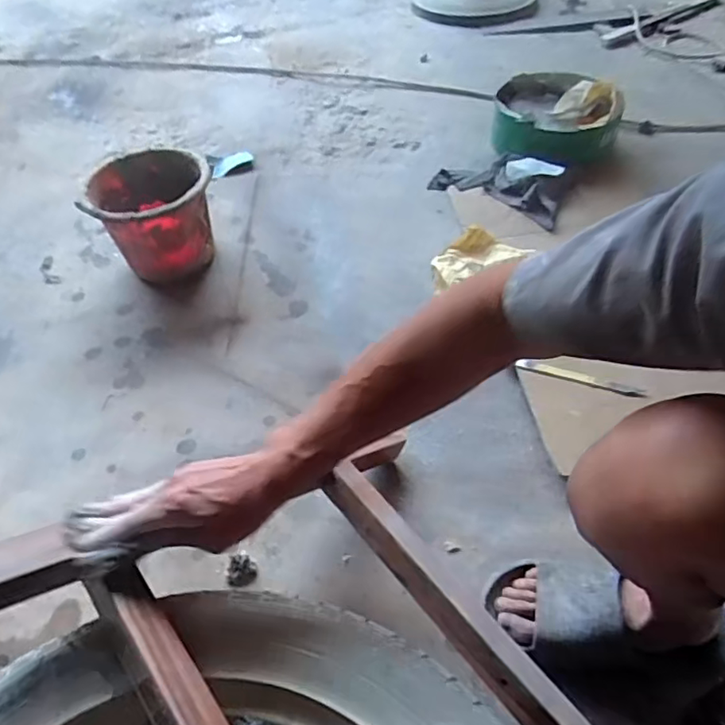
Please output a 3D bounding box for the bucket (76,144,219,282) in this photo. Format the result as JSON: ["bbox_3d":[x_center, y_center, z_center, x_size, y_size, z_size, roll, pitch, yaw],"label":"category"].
[{"bbox_3d":[-0.378,-0.262,1.080,0.201,0.185,0.209,-1,52,2],"label":"bucket"}]

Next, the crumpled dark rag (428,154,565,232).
[{"bbox_3d":[0.295,-0.378,1.217,0.285,0.080,0.149,30,59,23],"label":"crumpled dark rag"}]

